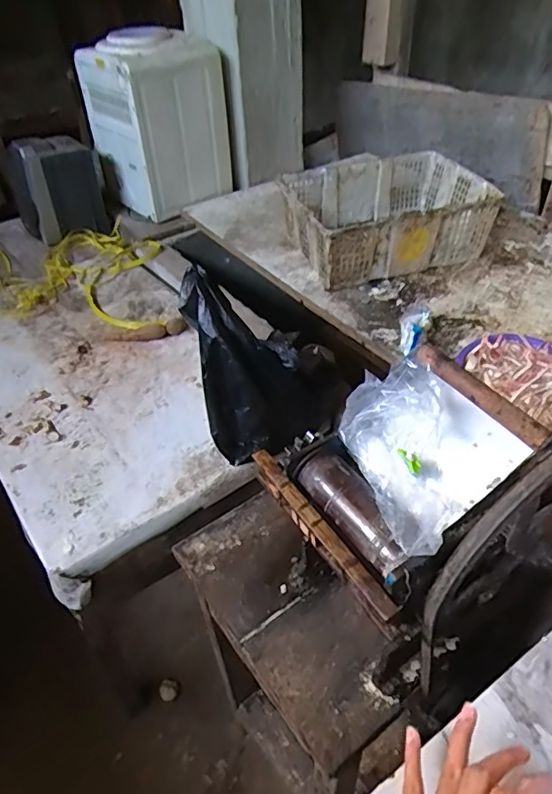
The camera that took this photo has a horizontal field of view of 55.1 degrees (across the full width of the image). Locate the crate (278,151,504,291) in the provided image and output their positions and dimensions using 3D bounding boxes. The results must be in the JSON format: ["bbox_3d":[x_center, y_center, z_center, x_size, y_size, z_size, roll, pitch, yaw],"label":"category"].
[{"bbox_3d":[0.273,-0.458,1.362,0.472,0.163,0.338,-15,44,-13],"label":"crate"}]

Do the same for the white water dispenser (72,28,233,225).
[{"bbox_3d":[-0.336,-0.789,1.546,0.329,0.427,0.279,-26,48,-23],"label":"white water dispenser"}]

